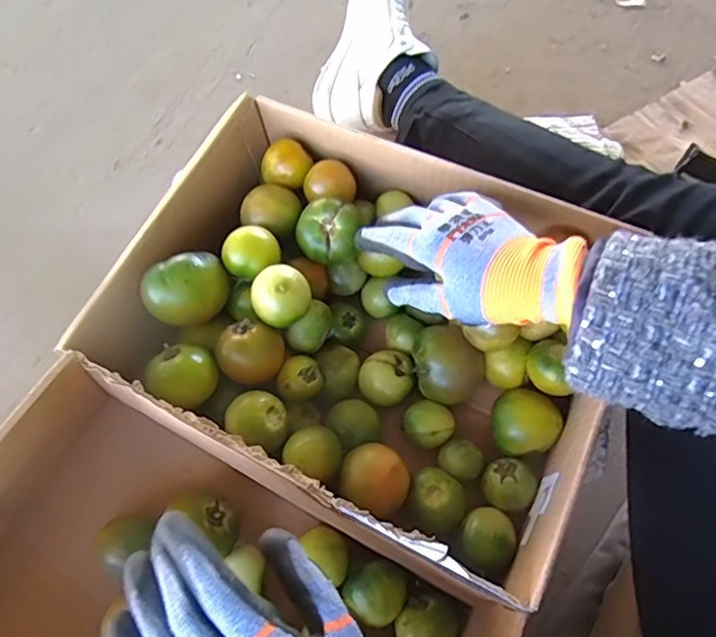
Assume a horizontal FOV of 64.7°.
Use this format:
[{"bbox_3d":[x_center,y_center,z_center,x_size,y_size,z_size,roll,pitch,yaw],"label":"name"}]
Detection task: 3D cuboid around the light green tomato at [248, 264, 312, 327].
[{"bbox_3d":[-0.058,-0.012,0.440,0.044,0.050,0.041,-2,62,3],"label":"light green tomato"}]

